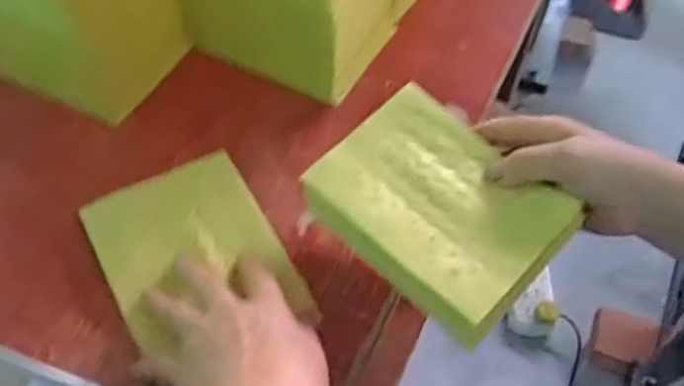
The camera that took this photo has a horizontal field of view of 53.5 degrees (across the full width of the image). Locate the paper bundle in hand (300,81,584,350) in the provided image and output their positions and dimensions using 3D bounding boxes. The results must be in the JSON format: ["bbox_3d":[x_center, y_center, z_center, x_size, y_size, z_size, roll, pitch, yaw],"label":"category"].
[{"bbox_3d":[0.067,0.009,0.474,0.159,0.033,0.123,40,61,22],"label":"paper bundle in hand"}]

